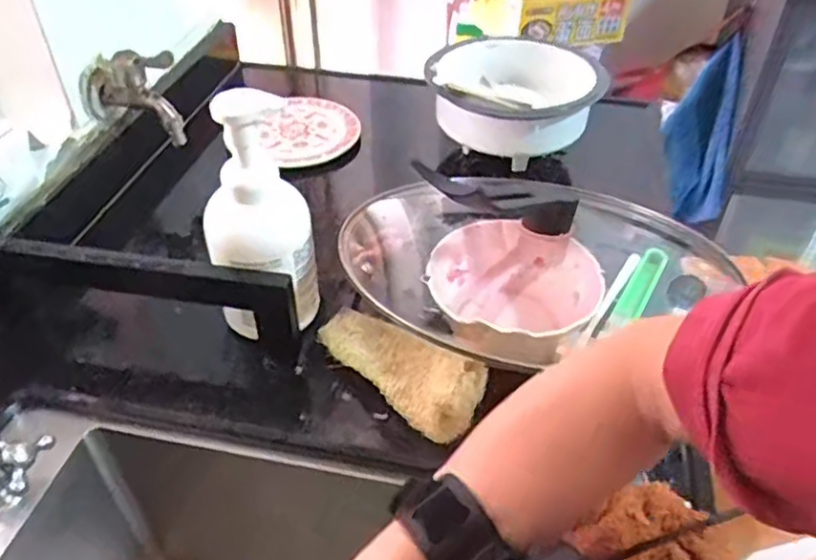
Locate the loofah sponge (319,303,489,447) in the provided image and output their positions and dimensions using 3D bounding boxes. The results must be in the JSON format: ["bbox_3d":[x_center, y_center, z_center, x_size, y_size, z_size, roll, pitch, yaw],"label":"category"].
[{"bbox_3d":[-0.007,0.058,0.529,0.152,0.039,0.065,34,52,32],"label":"loofah sponge"}]

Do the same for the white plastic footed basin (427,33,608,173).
[{"bbox_3d":[0.121,-0.209,0.771,0.184,0.087,0.201,4,42,5],"label":"white plastic footed basin"}]

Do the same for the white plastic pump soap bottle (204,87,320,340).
[{"bbox_3d":[-0.114,-0.039,0.515,0.079,0.200,0.059,-7,42,-7],"label":"white plastic pump soap bottle"}]

